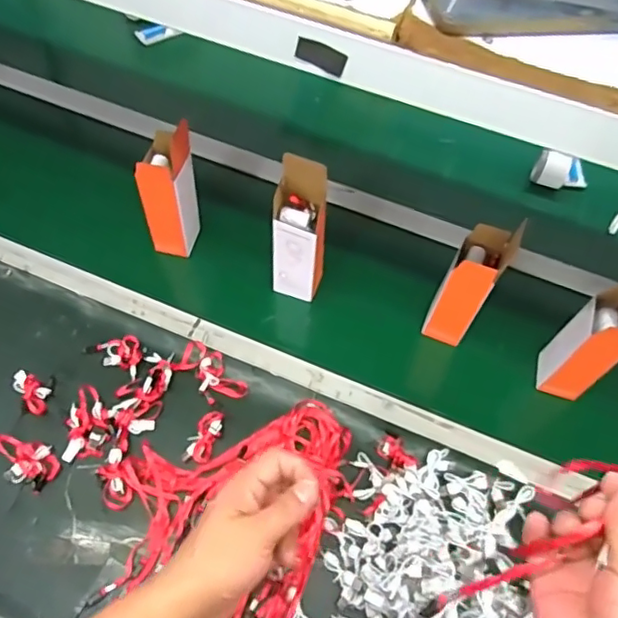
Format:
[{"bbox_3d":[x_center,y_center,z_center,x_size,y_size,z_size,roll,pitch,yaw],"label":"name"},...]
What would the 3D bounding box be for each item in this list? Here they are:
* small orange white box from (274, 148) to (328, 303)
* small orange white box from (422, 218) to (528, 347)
[{"bbox_3d":[-0.012,-0.106,0.819,0.072,0.222,0.065,14,58,5],"label":"small orange white box"},{"bbox_3d":[0.221,-0.027,0.813,0.061,0.185,0.086,28,60,13],"label":"small orange white box"}]

